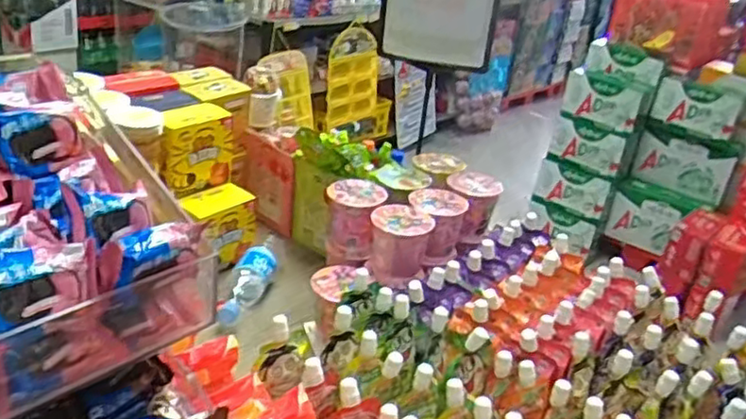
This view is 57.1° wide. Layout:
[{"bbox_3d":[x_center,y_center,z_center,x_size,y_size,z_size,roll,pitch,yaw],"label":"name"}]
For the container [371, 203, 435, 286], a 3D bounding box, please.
[{"bbox_3d":[0.042,0.054,1.068,0.087,0.096,0.096,13,27,10],"label":"container"}]

